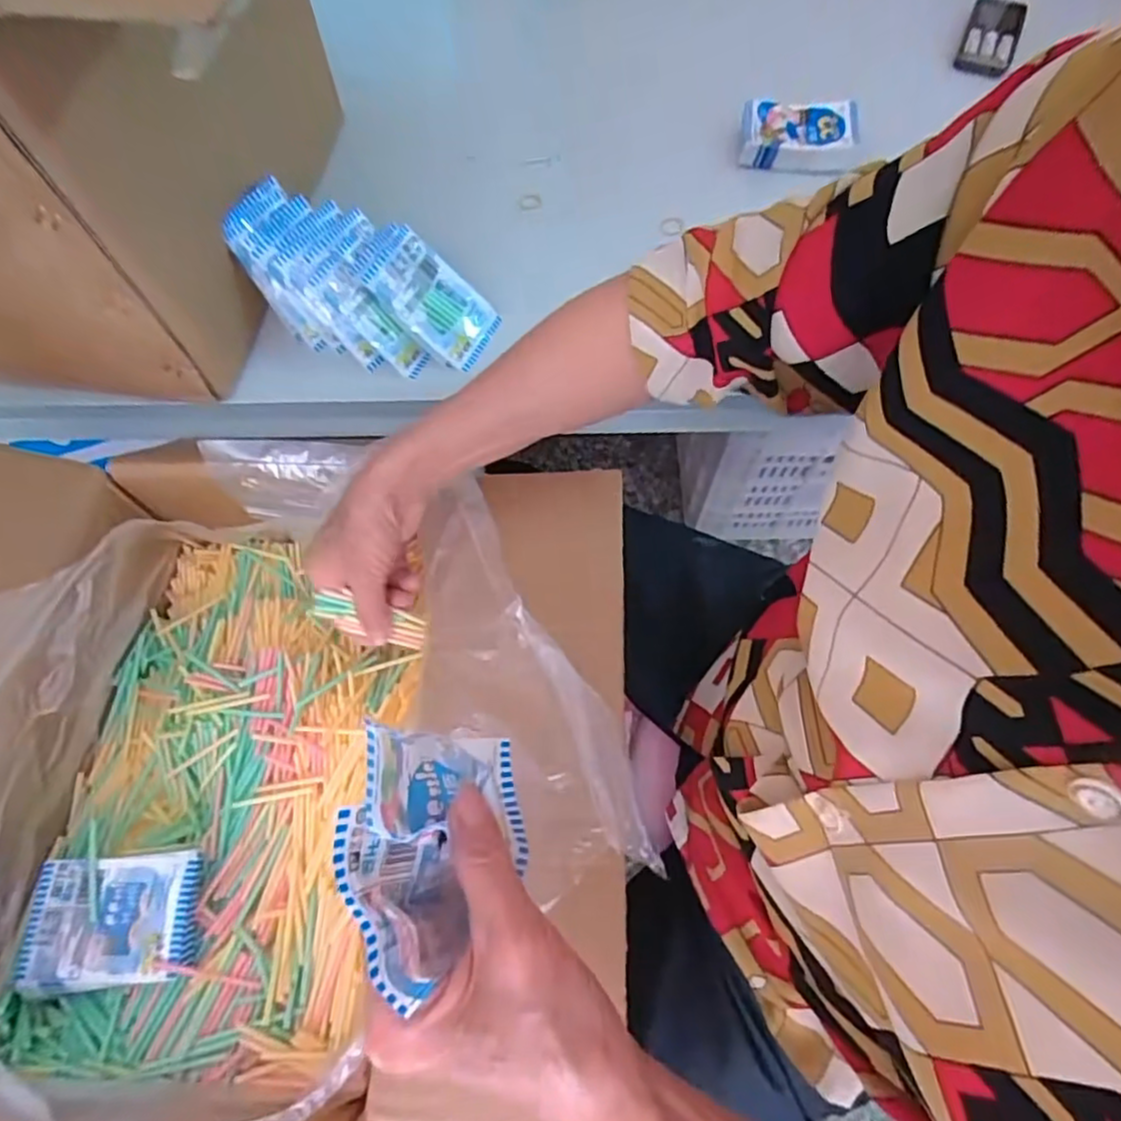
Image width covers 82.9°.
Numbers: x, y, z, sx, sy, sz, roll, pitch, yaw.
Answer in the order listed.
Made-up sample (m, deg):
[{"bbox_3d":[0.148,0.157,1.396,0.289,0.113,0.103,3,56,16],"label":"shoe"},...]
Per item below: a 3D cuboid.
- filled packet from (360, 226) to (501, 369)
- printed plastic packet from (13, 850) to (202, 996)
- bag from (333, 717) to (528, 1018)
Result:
[{"bbox_3d":[-0.101,-0.214,0.521,0.107,0.014,0.066,40,71,-28],"label":"filled packet"},{"bbox_3d":[-0.282,0.223,0.393,0.107,0.019,0.071,-3,65,-2],"label":"printed plastic packet"},{"bbox_3d":[-0.043,0.104,0.232,0.055,0.081,0.080,-9,65,-5],"label":"bag"}]

